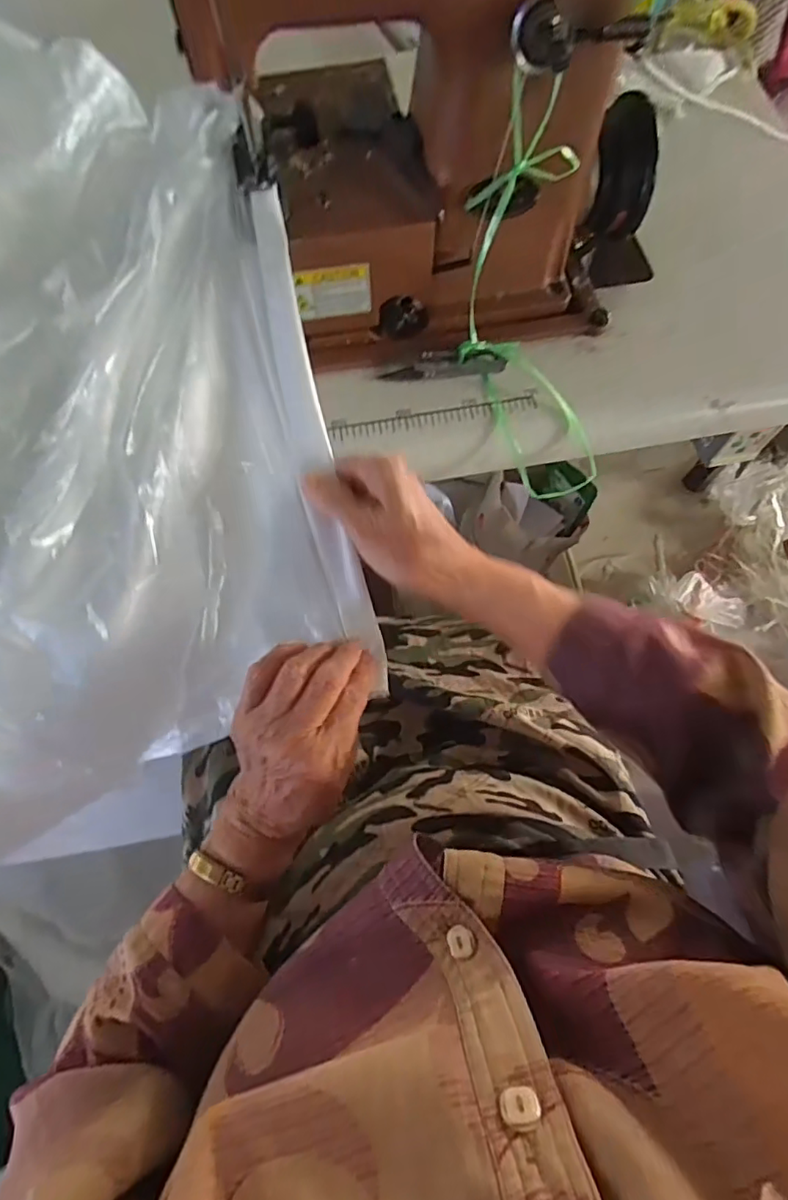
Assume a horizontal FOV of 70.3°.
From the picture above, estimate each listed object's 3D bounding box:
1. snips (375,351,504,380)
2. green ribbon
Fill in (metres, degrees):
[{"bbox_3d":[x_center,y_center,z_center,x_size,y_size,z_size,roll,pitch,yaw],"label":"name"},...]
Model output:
[{"bbox_3d":[0.040,-0.188,0.446,0.096,0.012,0.023,-5,70,-1],"label":"snips"},{"bbox_3d":[0.094,-0.207,0.408,0.082,0.254,0.107,-12,32,-4],"label":"green ribbon"}]

